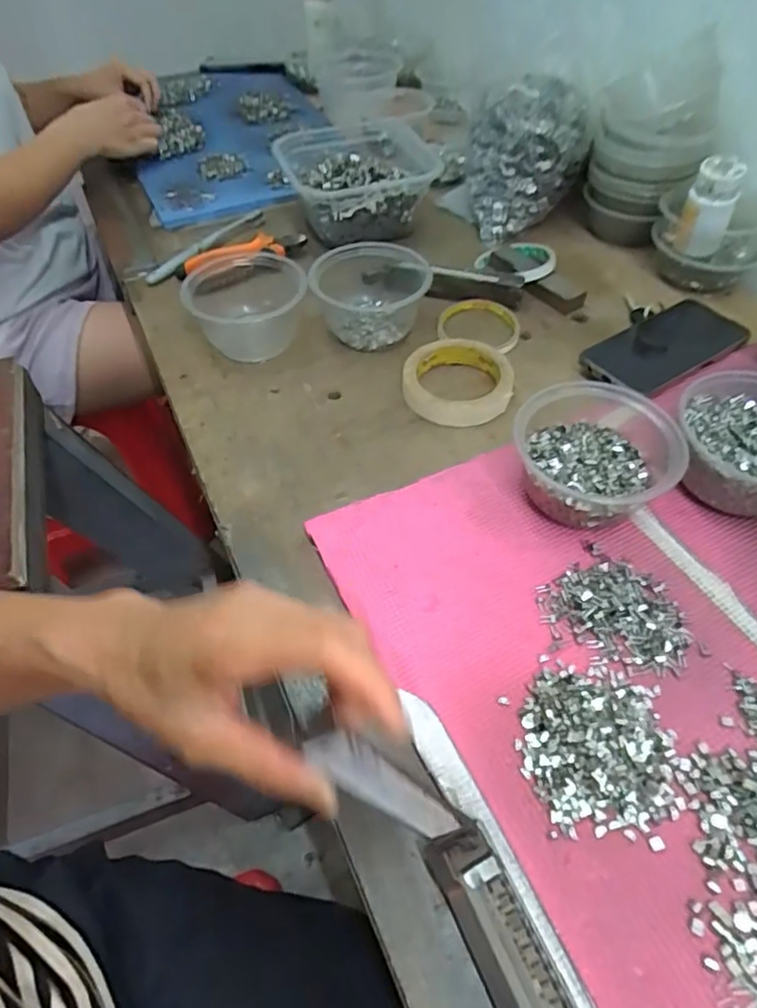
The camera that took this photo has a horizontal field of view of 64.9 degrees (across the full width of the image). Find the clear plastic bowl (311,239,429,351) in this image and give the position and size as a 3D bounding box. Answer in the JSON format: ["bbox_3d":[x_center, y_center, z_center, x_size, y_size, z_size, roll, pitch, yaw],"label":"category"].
[{"bbox_3d":[-0.006,-0.217,0.605,0.117,0.060,0.117,-3,51,1],"label":"clear plastic bowl"}]

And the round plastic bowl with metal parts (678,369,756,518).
[{"bbox_3d":[0.282,-0.044,0.452,0.109,0.057,0.116,-2,52,2],"label":"round plastic bowl with metal parts"}]

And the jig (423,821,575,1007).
[{"bbox_3d":[0.065,0.223,0.279,0.034,0.027,0.128,-20,57,-12],"label":"jig"}]

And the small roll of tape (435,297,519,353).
[{"bbox_3d":[0.102,-0.183,0.610,0.082,0.019,0.082,2,52,5],"label":"small roll of tape"}]

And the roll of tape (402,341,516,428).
[{"bbox_3d":[0.072,-0.115,0.550,0.096,0.019,0.096,0,52,4],"label":"roll of tape"}]

